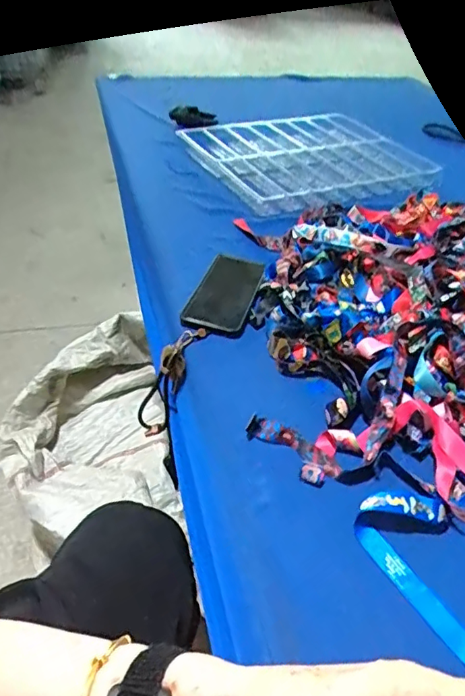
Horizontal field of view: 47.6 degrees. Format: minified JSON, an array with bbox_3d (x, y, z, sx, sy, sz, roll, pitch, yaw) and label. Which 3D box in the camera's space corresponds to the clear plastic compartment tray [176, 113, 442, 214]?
[{"bbox_3d":[0.164,-0.394,1.072,0.469,0.031,0.375,-21,47,-28],"label":"clear plastic compartment tray"}]

